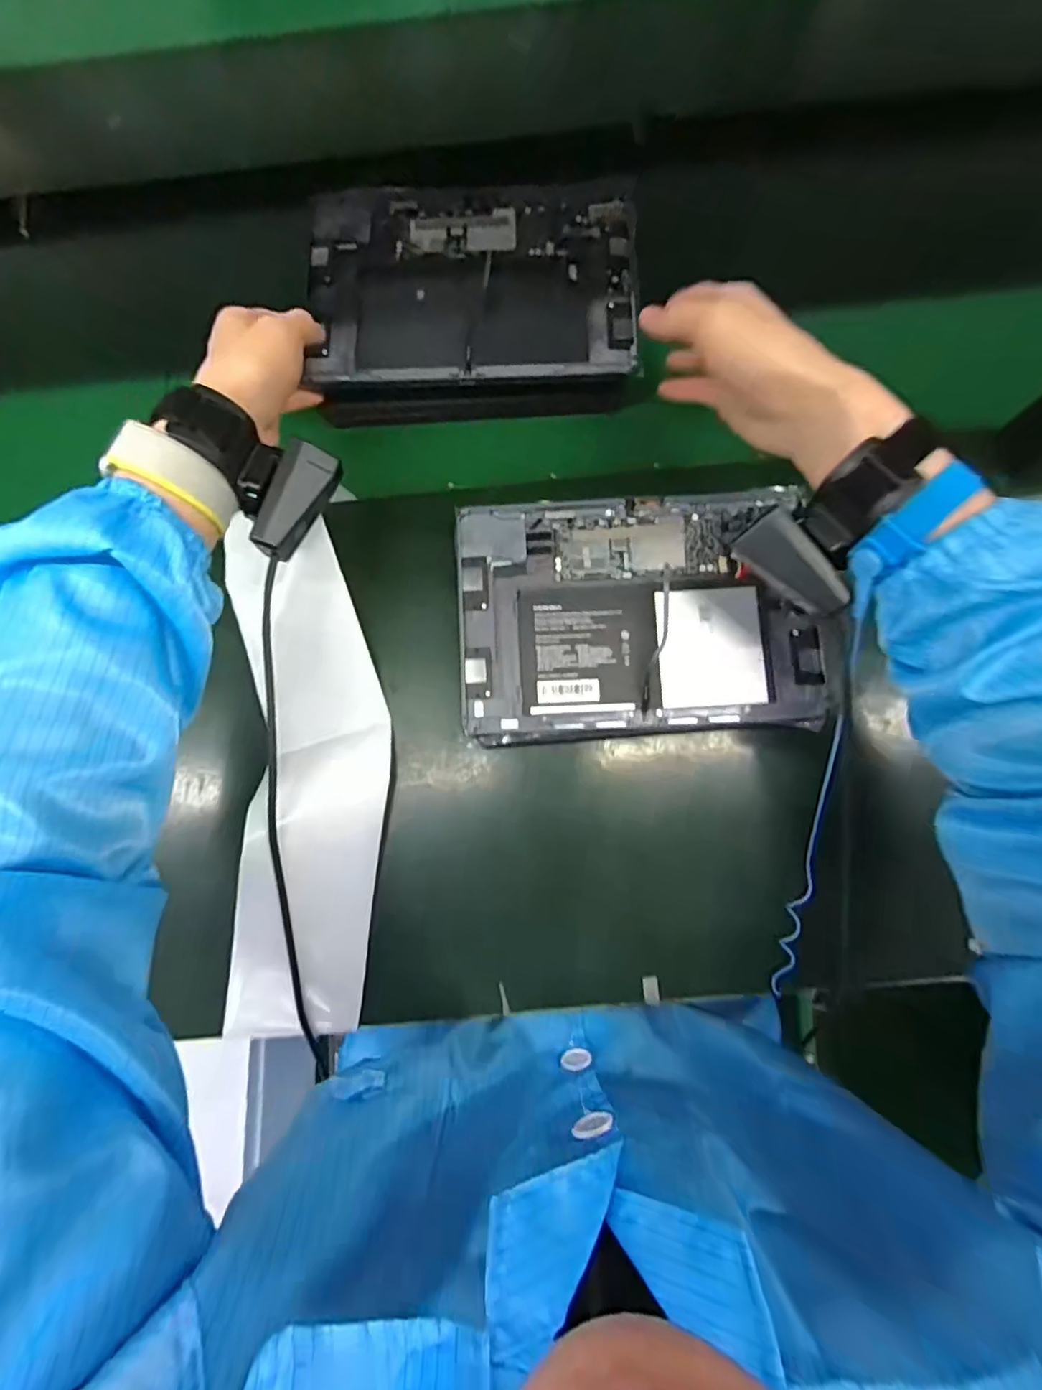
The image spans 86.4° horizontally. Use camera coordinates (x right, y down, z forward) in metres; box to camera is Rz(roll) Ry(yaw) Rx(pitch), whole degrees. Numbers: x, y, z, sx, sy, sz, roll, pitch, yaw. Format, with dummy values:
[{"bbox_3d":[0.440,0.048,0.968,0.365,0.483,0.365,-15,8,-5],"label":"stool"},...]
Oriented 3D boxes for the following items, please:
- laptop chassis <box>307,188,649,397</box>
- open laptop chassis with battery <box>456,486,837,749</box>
[{"bbox_3d":[-0.037,-0.317,0.429,0.247,0.015,0.167,-2,77,1],"label":"laptop chassis"},{"bbox_3d":[0.084,-0.058,0.394,0.250,0.013,0.170,-3,83,1],"label":"open laptop chassis with battery"}]

